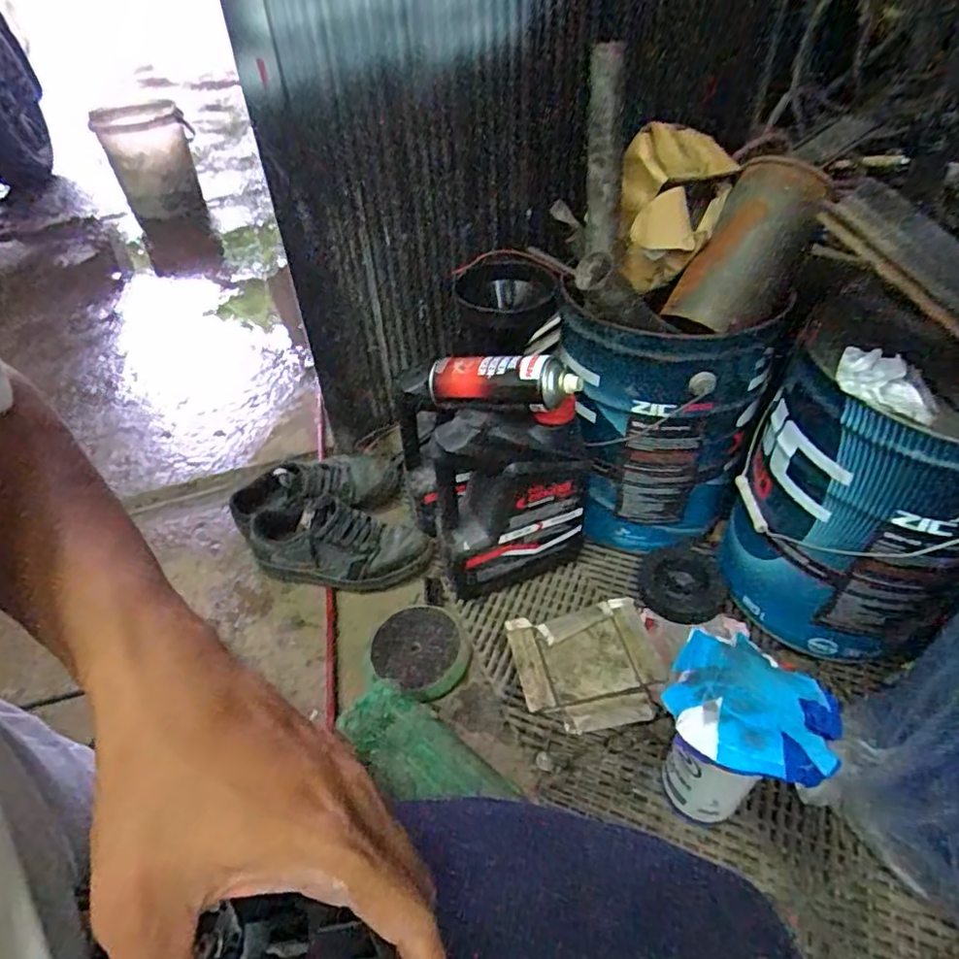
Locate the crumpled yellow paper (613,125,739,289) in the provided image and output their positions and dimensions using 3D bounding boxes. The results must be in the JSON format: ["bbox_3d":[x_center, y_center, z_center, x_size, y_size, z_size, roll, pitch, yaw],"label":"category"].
[{"bbox_3d":[0.245,-0.344,0.783,0.125,0.165,0.116,18,49,22],"label":"crumpled yellow paper"}]

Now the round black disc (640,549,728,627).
[{"bbox_3d":[0.289,0.150,0.872,0.114,0.021,0.114,-2,42,2],"label":"round black disc"}]

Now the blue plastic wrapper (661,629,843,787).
[{"bbox_3d":[0.242,0.199,0.545,0.145,0.040,0.142,26,52,29],"label":"blue plastic wrapper"}]

